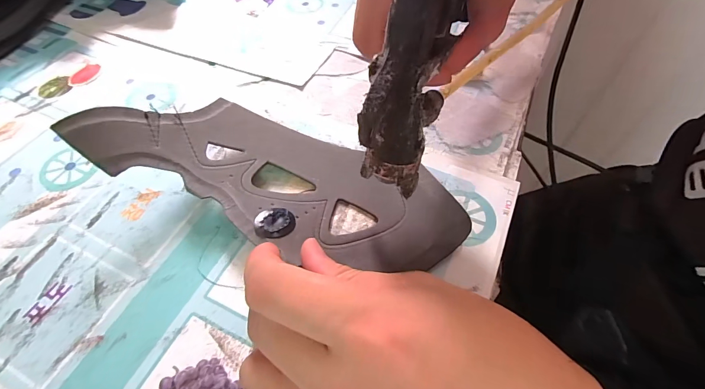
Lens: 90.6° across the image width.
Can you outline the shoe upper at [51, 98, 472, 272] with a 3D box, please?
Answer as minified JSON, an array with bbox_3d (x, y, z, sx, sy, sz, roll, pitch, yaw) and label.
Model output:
[{"bbox_3d":[-0.040,-0.014,0.216,0.216,0.034,0.089,19,58,0],"label":"shoe upper"}]

